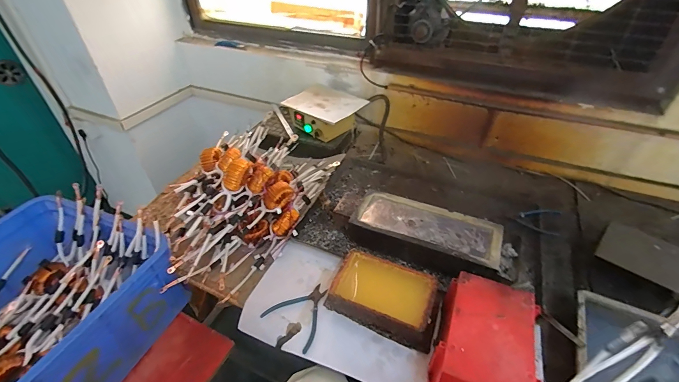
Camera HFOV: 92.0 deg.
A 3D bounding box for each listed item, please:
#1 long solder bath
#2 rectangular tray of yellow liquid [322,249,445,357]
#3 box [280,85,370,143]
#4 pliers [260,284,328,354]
[{"bbox_3d":[0.209,0.110,0.806,0.354,0.084,0.158,18,44,21],"label":"long solder bath"},{"bbox_3d":[0.098,0.221,0.700,0.227,0.063,0.141,17,44,21],"label":"rectangular tray of yellow liquid"},{"bbox_3d":[-0.049,-0.284,1.189,0.256,0.090,0.198,29,49,31],"label":"box"},{"bbox_3d":[-0.077,0.255,0.706,0.128,0.008,0.131,26,48,29],"label":"pliers"}]

